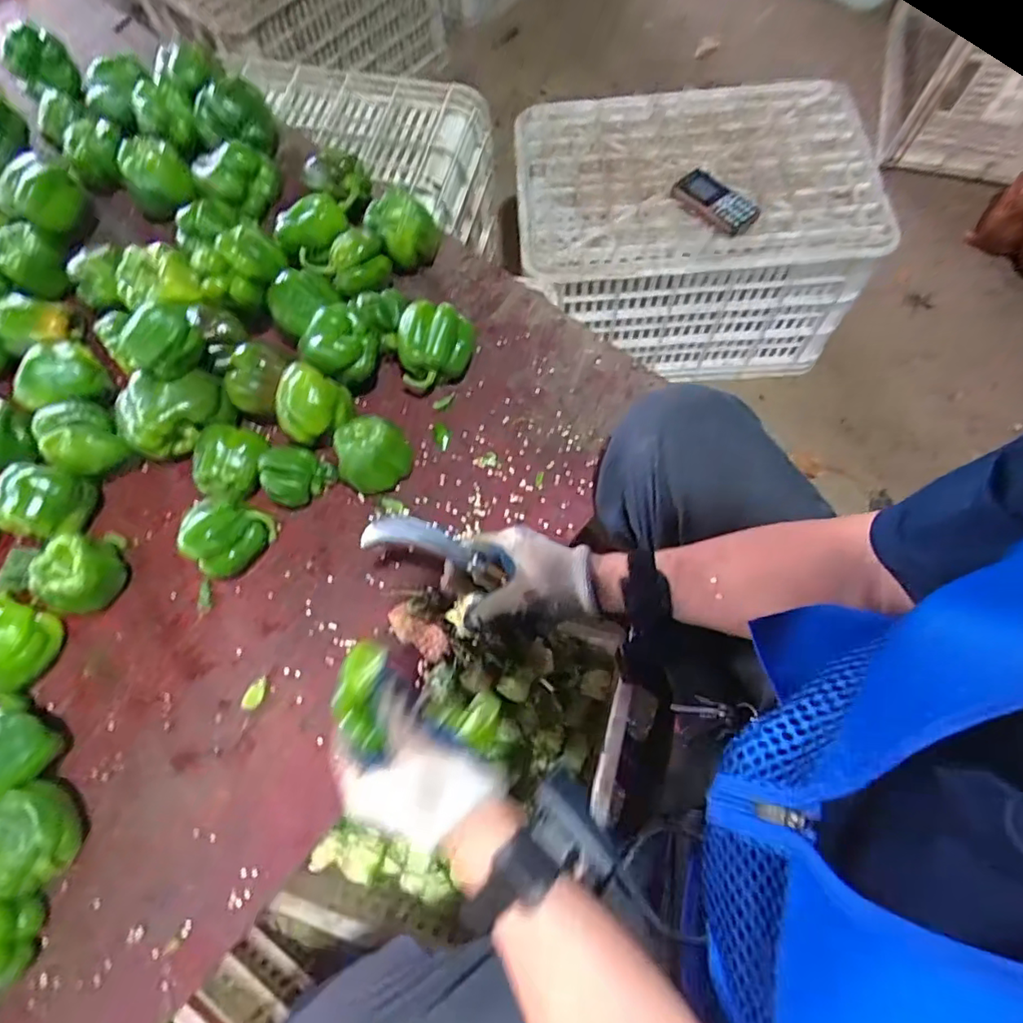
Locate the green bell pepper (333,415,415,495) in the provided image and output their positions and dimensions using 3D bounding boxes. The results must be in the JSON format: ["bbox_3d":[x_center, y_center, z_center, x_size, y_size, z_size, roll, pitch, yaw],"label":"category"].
[{"bbox_3d":[-0.144,-0.058,0.605,0.074,0.065,0.071,29,73,11],"label":"green bell pepper"}]

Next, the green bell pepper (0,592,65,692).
[{"bbox_3d":[-0.473,0.120,0.536,0.067,0.061,0.076,16,71,7],"label":"green bell pepper"}]

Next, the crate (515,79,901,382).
[{"bbox_3d":[0.269,-0.450,0.963,0.505,0.276,0.355,-4,70,0],"label":"crate"}]

